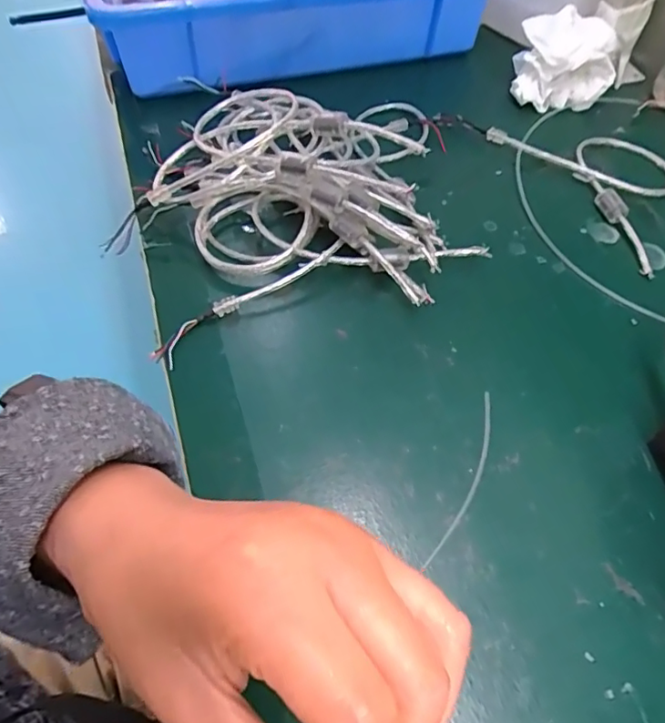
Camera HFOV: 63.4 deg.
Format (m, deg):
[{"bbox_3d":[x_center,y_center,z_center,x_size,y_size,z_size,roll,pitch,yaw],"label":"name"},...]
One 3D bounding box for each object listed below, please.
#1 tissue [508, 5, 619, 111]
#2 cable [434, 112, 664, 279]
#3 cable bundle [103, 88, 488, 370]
[{"bbox_3d":[0.215,-0.277,0.499,0.086,0.059,0.060,6,57,2],"label":"tissue"},{"bbox_3d":[0.212,-0.176,0.463,0.131,0.013,0.223,-35,64,-21],"label":"cable"},{"bbox_3d":[-0.023,-0.127,0.395,0.254,0.067,0.209,-14,59,-10],"label":"cable bundle"}]

